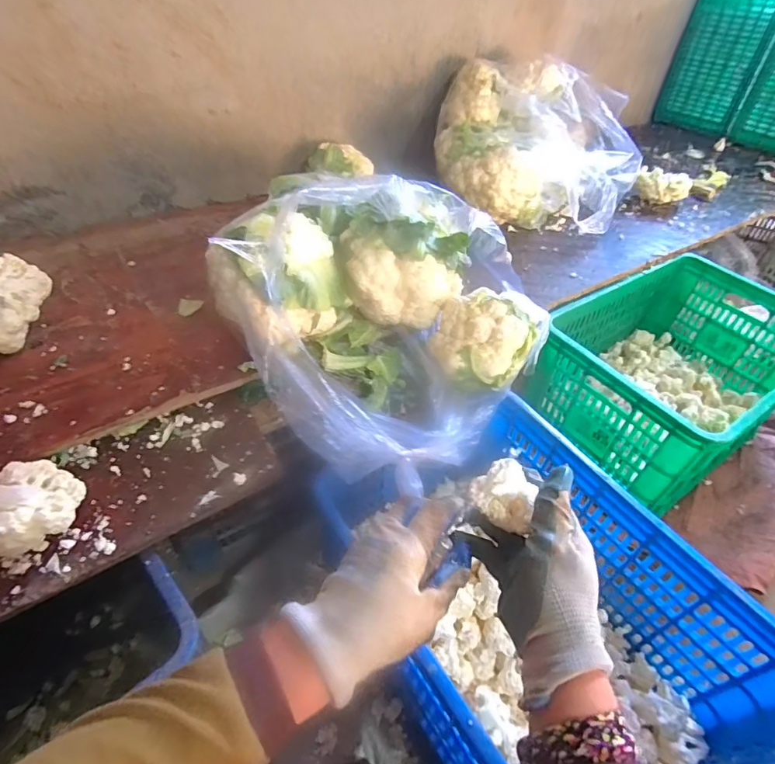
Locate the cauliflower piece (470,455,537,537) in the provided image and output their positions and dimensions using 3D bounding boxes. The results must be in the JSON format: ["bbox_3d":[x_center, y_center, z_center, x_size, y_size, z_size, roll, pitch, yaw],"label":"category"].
[{"bbox_3d":[0.095,0.092,0.381,0.048,0.027,0.048,14,46,10],"label":"cauliflower piece"}]

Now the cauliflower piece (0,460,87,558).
[{"bbox_3d":[-0.364,0.131,0.476,0.085,0.075,0.071,-33,56,-30],"label":"cauliflower piece"}]

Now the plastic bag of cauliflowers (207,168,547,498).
[{"bbox_3d":[0.039,-0.106,0.681,0.467,0.263,0.350,-33,56,-30],"label":"plastic bag of cauliflowers"}]

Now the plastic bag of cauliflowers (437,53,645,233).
[{"bbox_3d":[0.373,-0.588,1.152,0.502,0.243,0.484,9,46,5],"label":"plastic bag of cauliflowers"}]

